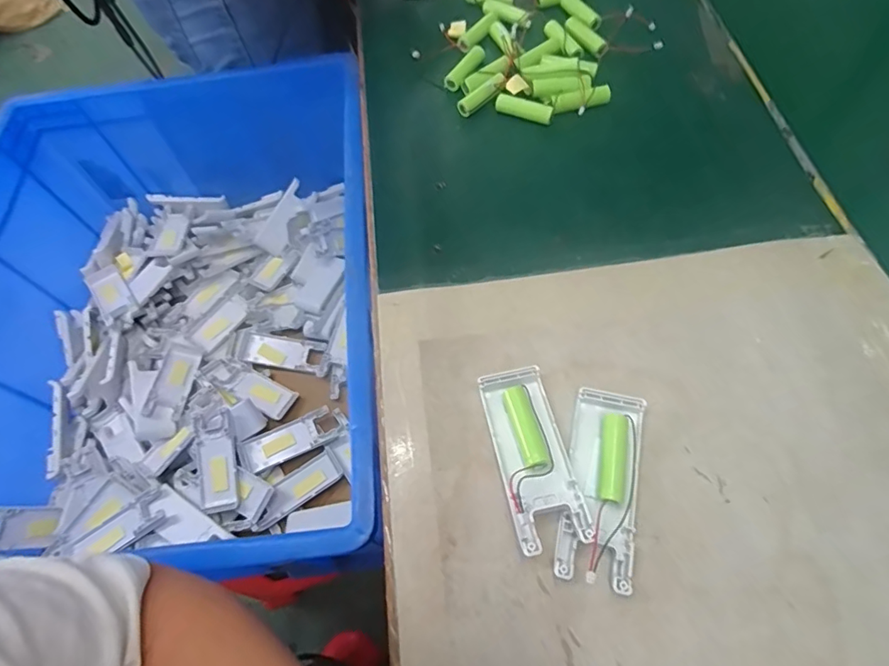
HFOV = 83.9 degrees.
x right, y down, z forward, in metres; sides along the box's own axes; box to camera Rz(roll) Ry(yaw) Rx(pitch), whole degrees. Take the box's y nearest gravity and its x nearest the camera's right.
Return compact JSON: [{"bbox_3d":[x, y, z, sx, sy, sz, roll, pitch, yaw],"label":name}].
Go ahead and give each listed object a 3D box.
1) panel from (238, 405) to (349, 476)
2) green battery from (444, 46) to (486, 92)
[{"bbox_3d":[-0.167,0.117,0.550,0.114,0.010,0.040,-25,62,-8],"label":"panel"},{"bbox_3d":[0.019,-0.236,0.440,0.017,0.011,0.053,25,67,17],"label":"green battery"}]

